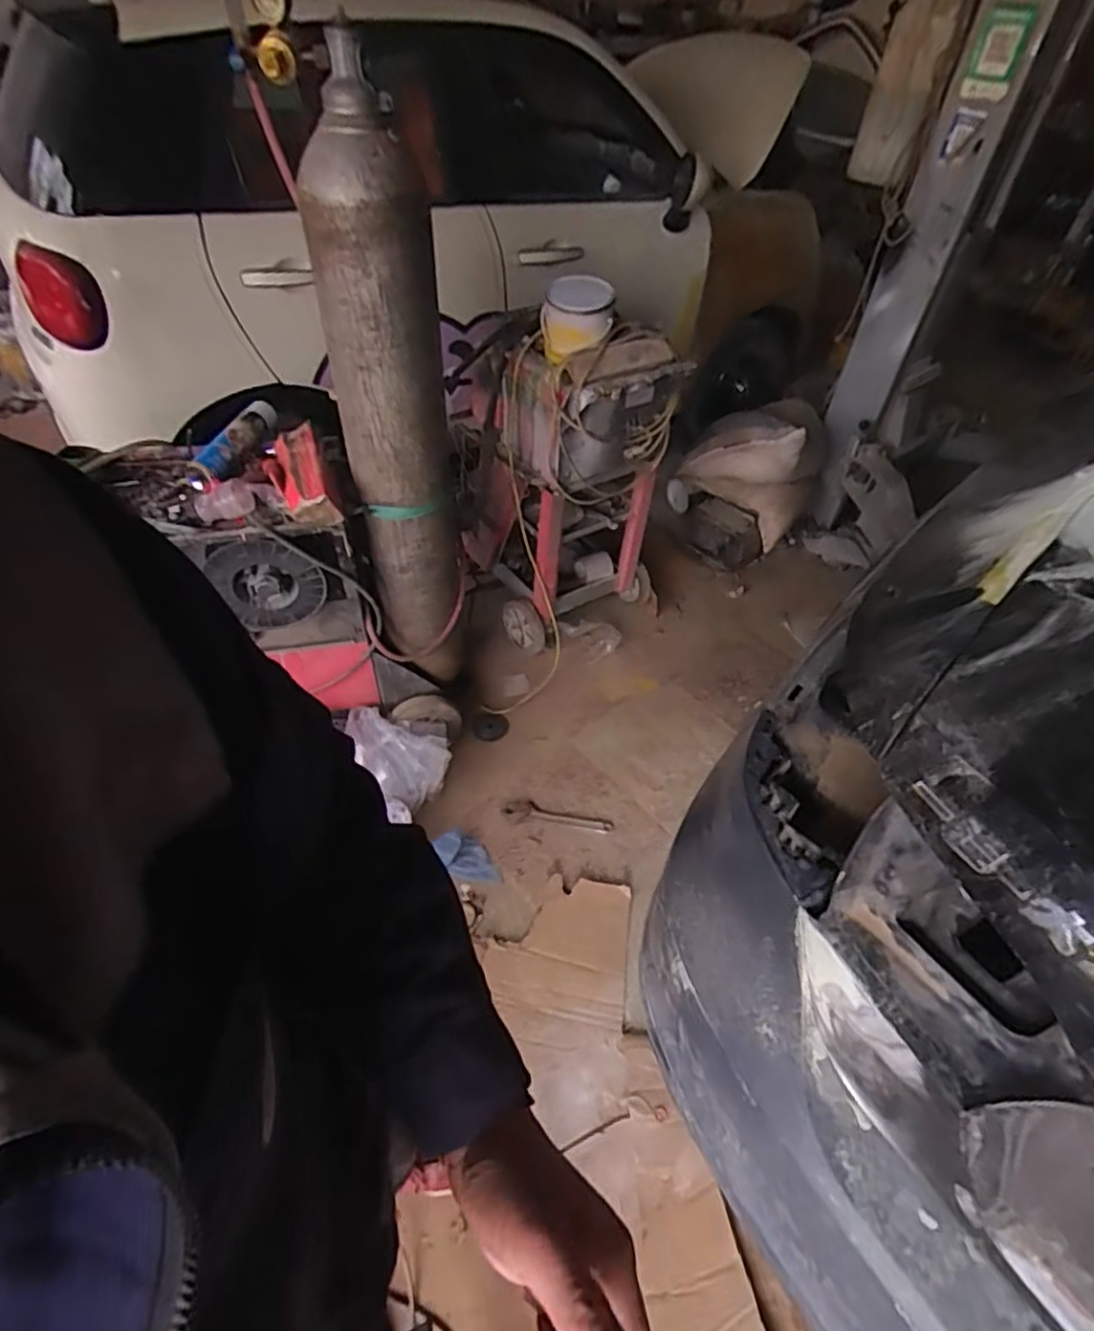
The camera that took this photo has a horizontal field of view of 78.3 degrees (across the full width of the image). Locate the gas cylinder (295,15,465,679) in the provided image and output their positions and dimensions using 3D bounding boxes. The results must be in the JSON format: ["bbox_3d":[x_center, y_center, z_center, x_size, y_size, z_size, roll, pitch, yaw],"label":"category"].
[{"bbox_3d":[-0.297,-0.422,1.390,0.219,1.200,0.208,-9,49,-13],"label":"gas cylinder"}]

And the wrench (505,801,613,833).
[{"bbox_3d":[0.030,0.397,1.767,0.280,0.015,0.058,8,47,2],"label":"wrench"}]

